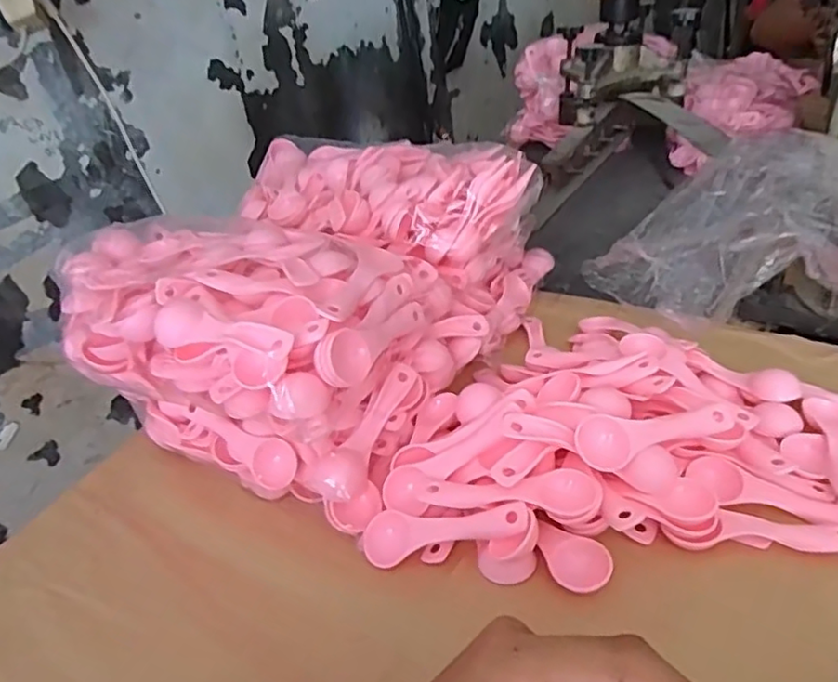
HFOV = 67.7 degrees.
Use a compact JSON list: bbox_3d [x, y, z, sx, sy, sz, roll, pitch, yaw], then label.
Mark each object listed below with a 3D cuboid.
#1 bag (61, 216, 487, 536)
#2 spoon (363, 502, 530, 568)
[{"bbox_3d":[-0.129,-0.009,0.516,0.297,0.141,0.197,12,39,29],"label":"bag"},{"bbox_3d":[0.016,0.122,0.400,0.110,0.015,0.032,-14,30,21],"label":"spoon"}]

